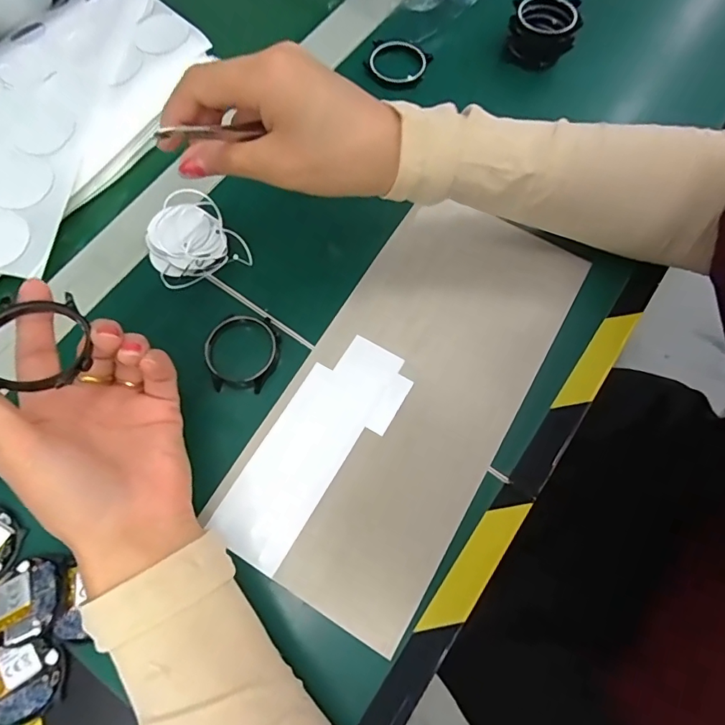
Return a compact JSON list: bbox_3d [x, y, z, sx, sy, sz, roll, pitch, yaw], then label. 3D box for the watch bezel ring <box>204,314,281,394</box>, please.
[{"bbox_3d":[-0.076,-0.007,0.298,0.044,0.007,0.048,0,70,1],"label":"watch bezel ring"}]

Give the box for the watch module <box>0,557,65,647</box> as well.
[{"bbox_3d":[-0.178,0.124,0.248,0.039,0.008,0.038,12,70,5],"label":"watch module"}]

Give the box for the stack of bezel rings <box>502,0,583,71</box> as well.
[{"bbox_3d":[0.144,-0.267,0.386,0.051,0.036,0.047,12,70,5],"label":"stack of bezel rings"}]

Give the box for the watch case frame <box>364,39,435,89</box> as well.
[{"bbox_3d":[0.028,-0.243,0.385,0.050,0.011,0.047,20,71,8],"label":"watch case frame"}]

